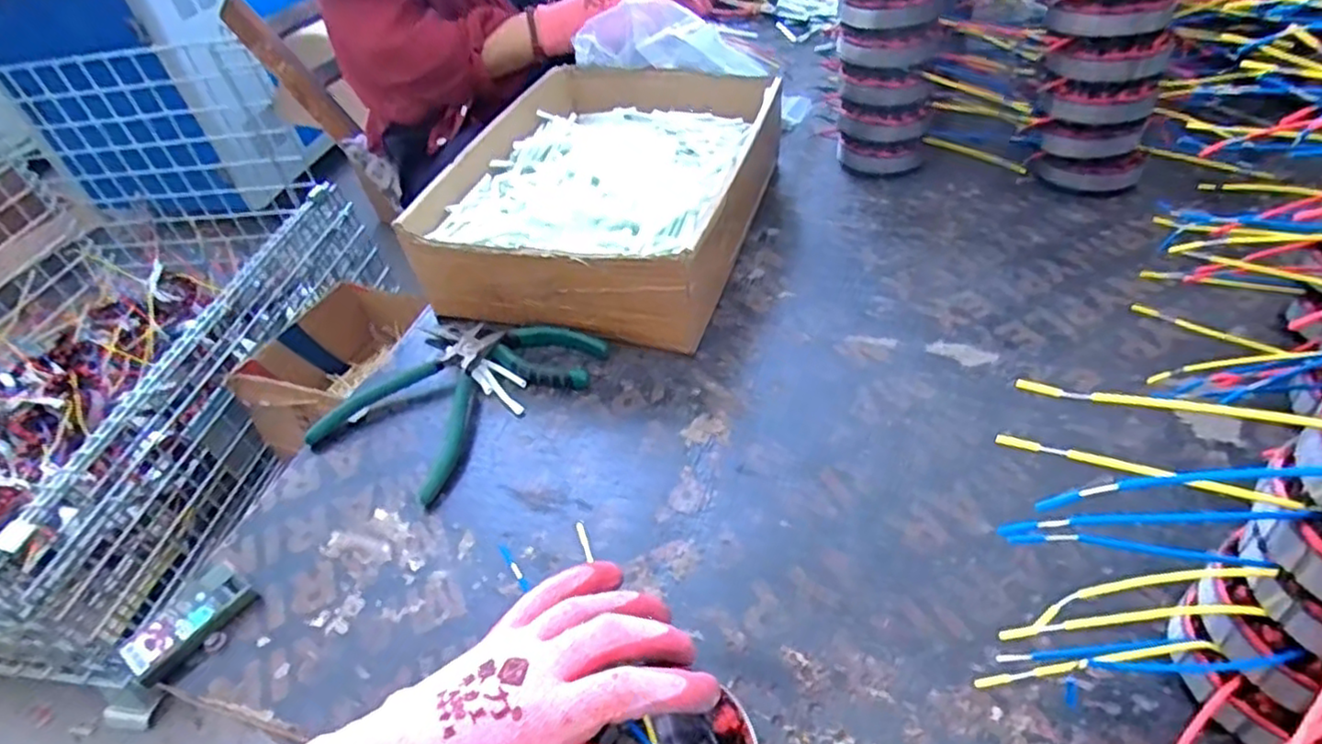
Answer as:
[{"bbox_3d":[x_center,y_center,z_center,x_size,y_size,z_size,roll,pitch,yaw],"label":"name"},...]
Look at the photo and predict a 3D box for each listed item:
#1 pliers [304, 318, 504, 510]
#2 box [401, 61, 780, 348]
[{"bbox_3d":[-0.168,0.015,0.505,0.116,0.018,0.136,18,50,26],"label":"pliers"},{"bbox_3d":[-0.032,-0.180,0.637,0.243,0.082,0.356,9,47,20],"label":"box"}]

